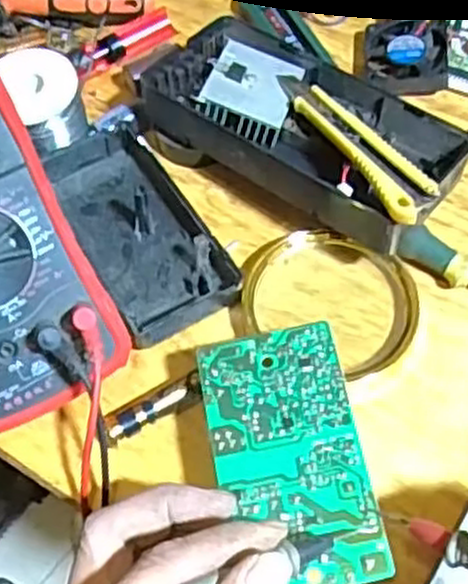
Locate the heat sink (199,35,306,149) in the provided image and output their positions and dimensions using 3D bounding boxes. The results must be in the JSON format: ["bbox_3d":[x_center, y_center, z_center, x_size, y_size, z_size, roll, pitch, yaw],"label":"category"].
[{"bbox_3d":[0.009,-0.114,0.444,0.049,0.013,0.056,23,62,-1],"label":"heat sink"}]

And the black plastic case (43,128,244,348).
[{"bbox_3d":[-0.053,-0.036,0.431,0.067,0.028,0.129,-28,64,-13],"label":"black plastic case"}]

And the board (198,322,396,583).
[{"bbox_3d":[0.024,0.069,0.344,0.062,0.009,0.113,-9,62,-3],"label":"board"}]

